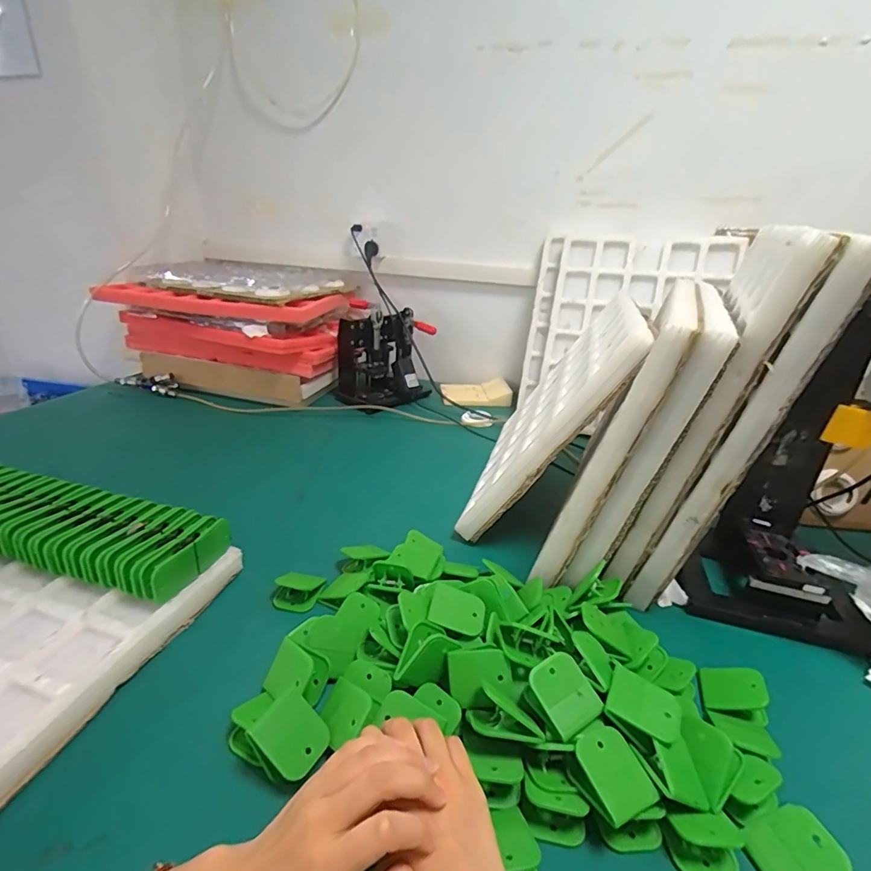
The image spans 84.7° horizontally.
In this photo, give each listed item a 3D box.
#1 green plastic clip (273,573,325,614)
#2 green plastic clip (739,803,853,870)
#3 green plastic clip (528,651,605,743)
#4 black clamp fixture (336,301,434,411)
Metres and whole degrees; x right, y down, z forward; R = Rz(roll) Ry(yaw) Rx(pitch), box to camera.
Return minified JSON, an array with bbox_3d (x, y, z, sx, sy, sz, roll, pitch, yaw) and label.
[{"bbox_3d":[-0.161,0.181,0.560,0.050,0.029,0.039,6,24,6],"label":"green plastic clip"},{"bbox_3d":[0.255,0.299,0.340,0.052,0.029,0.047,-5,25,-17],"label":"green plastic clip"},{"bbox_3d":[0.106,0.217,0.401,0.047,0.016,0.055,-17,54,-24],"label":"green plastic clip"},{"bbox_3d":[-0.120,-0.182,1.124,0.212,0.202,0.112,-7,26,-21],"label":"black clamp fixture"}]

